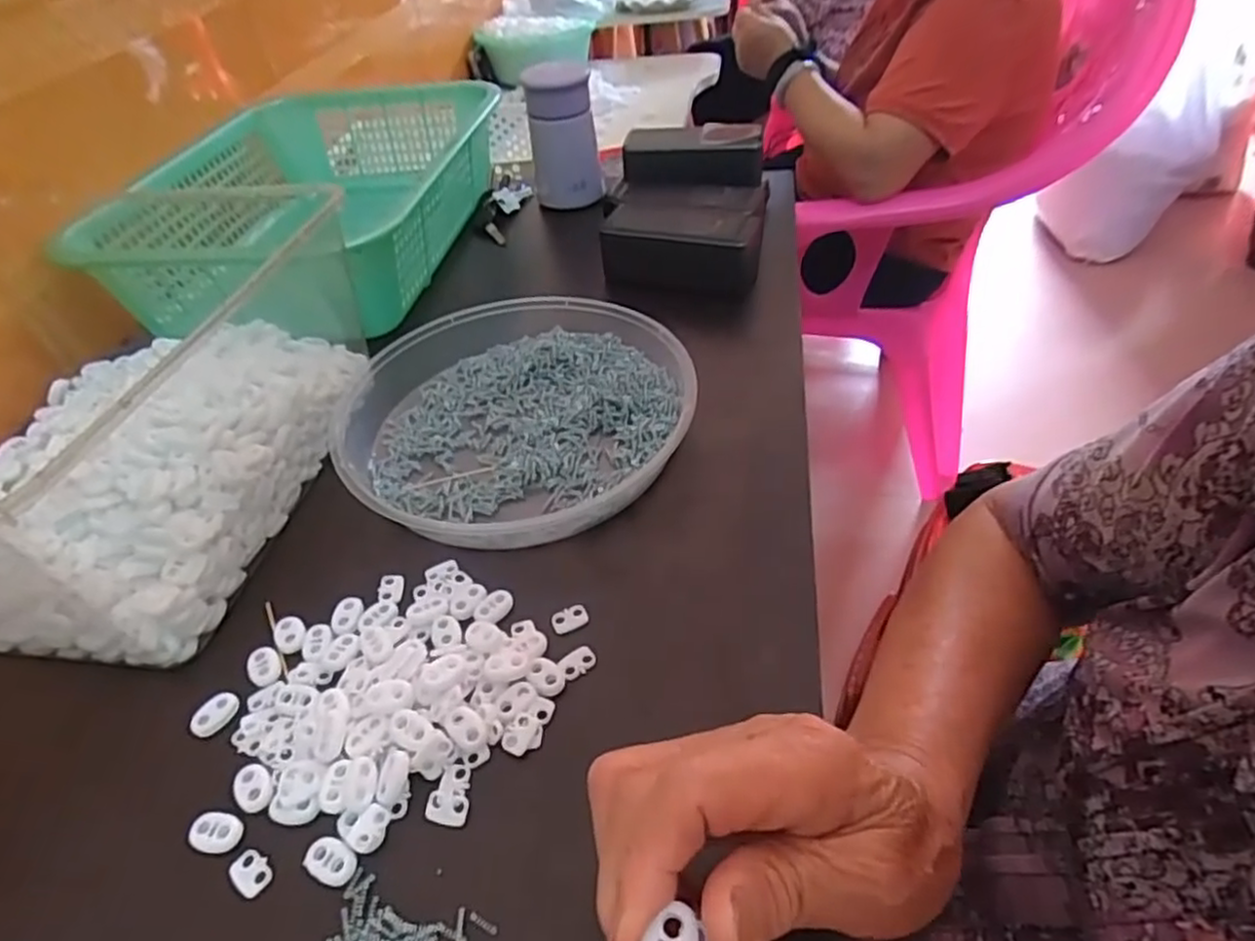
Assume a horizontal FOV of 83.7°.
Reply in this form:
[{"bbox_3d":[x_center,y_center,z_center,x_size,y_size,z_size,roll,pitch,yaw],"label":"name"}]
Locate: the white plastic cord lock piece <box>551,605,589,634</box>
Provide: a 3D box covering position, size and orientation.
[{"bbox_3d":[-0.031,0.078,0.370,0.019,0.004,0.013,-18,45,-12],"label":"white plastic cord lock piece"}]

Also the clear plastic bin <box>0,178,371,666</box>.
[{"bbox_3d":[-0.352,-0.053,0.448,0.317,0.130,0.314,0,44,7],"label":"clear plastic bin"}]

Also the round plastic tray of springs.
[{"bbox_3d":[-0.076,-0.044,0.476,0.227,0.038,0.221,-3,44,3],"label":"round plastic tray of springs"}]

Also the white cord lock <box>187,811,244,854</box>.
[{"bbox_3d":[-0.179,0.157,0.305,0.022,0.004,0.015,2,44,9],"label":"white cord lock"}]

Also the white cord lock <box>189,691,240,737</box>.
[{"bbox_3d":[-0.203,0.120,0.345,0.016,0.005,0.023,24,52,28],"label":"white cord lock"}]

